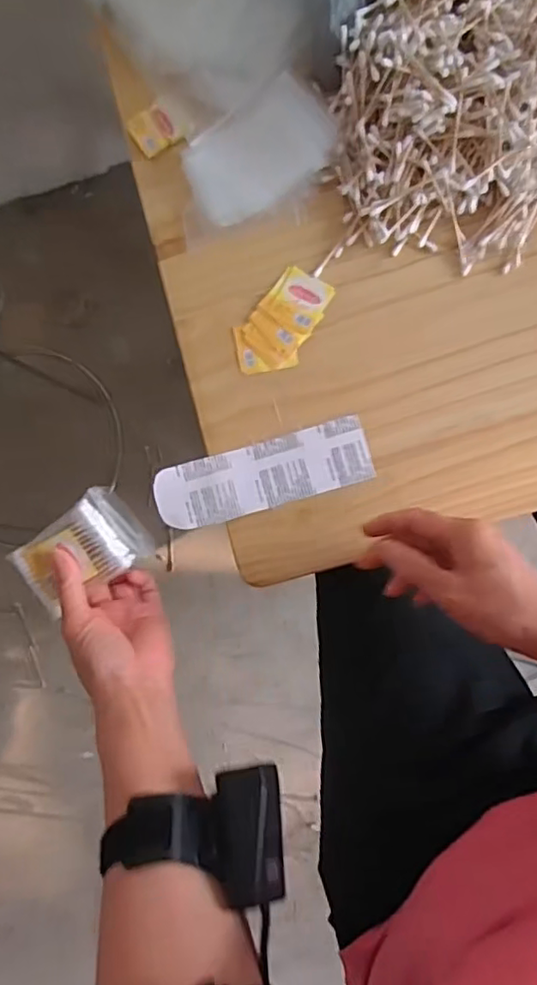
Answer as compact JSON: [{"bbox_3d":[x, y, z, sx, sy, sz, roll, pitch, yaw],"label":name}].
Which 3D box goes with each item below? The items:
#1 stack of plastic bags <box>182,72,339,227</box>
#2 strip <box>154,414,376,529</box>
[{"bbox_3d":[-0.007,-0.279,0.508,0.121,0.018,0.083,-35,81,4],"label":"stack of plastic bags"},{"bbox_3d":[-0.005,-0.014,0.497,0.173,0.006,0.053,-16,83,7],"label":"strip"}]

